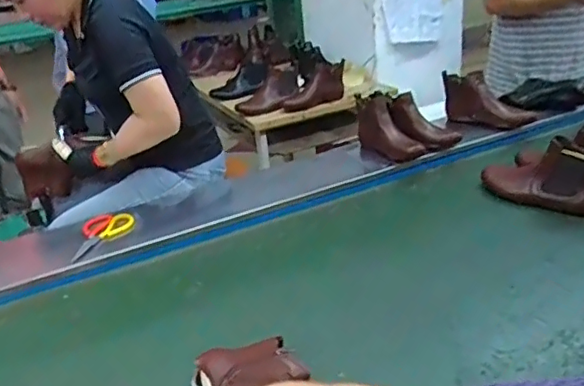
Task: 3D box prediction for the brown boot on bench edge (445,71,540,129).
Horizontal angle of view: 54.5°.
[{"bbox_3d":[0.564,-0.267,1.617,0.255,0.158,0.139,3,27,20],"label":"brown boot on bench edge"}]

